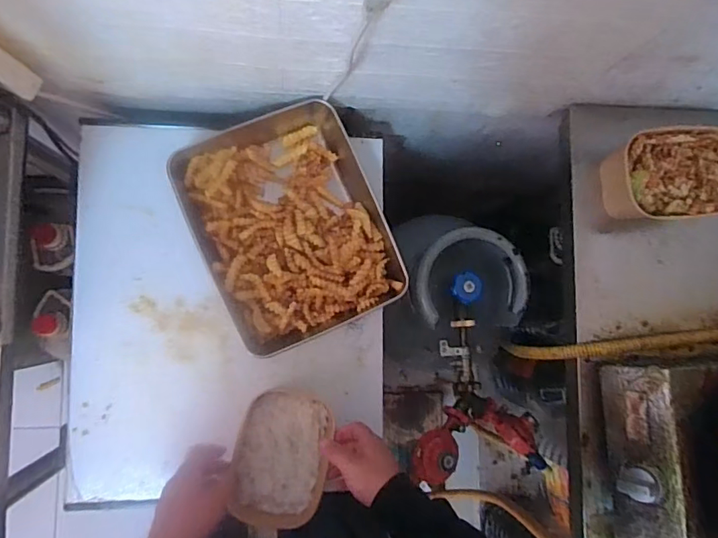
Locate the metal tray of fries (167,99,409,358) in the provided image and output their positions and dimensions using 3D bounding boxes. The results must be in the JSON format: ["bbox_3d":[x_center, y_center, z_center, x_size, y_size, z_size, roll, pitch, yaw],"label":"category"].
[{"bbox_3d":[-0.097,-0.064,0.729,0.244,0.048,0.313,-23,89,-9],"label":"metal tray of fries"}]

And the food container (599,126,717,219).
[{"bbox_3d":[0.413,-0.126,0.710,0.157,0.077,0.119,-7,86,-8],"label":"food container"}]

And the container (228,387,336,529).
[{"bbox_3d":[-0.100,0.241,0.673,0.116,0.038,0.159,14,84,-6],"label":"container"}]

